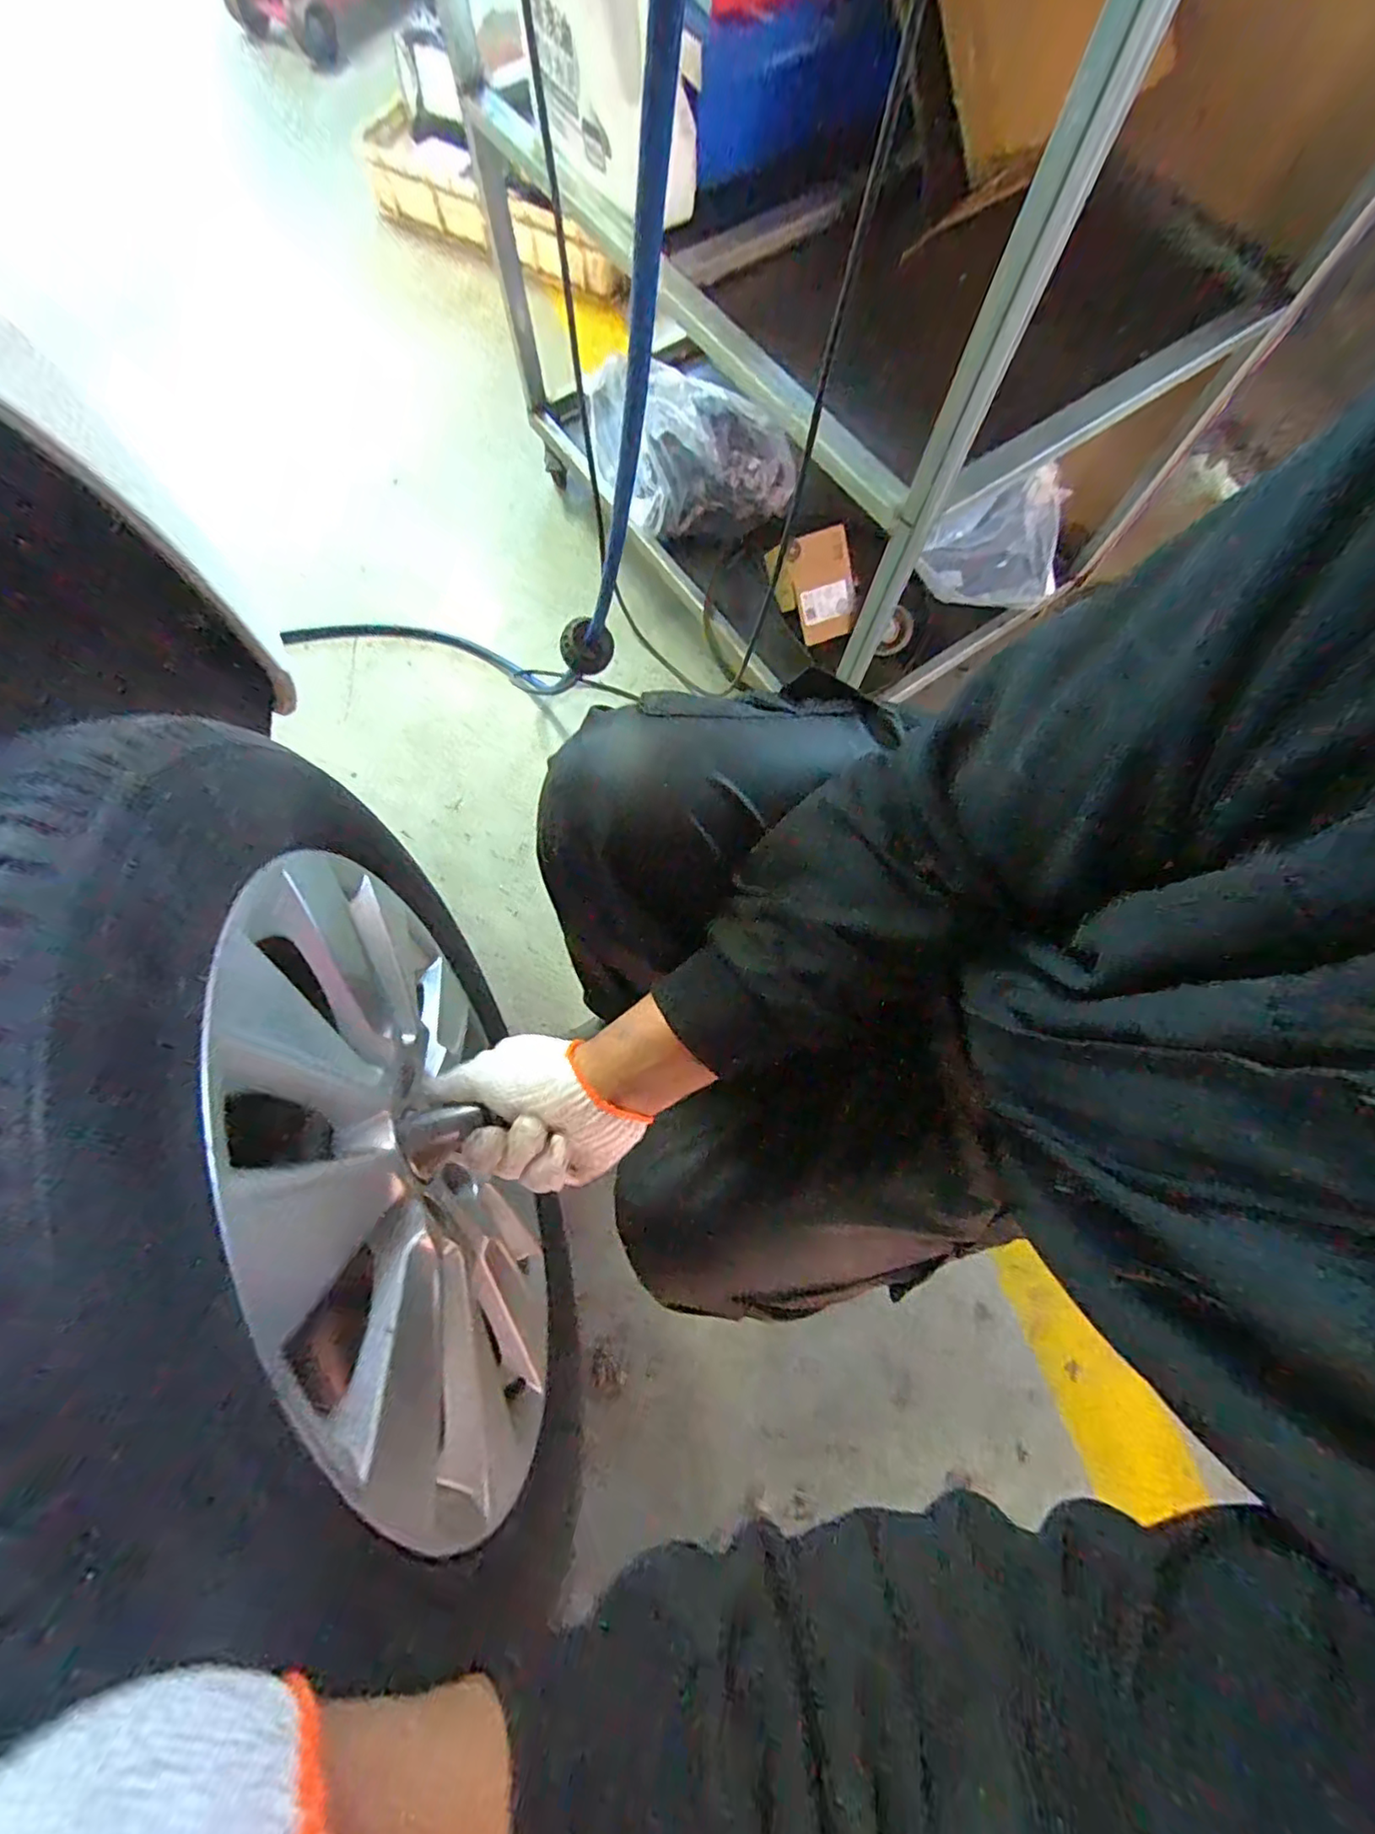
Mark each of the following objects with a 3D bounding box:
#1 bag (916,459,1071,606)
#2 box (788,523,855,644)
[{"bbox_3d":[0.463,-0.551,0.910,0.204,0.197,0.046,5,75,1],"label":"bag"},{"bbox_3d":[0.204,-0.489,0.910,0.083,0.146,0.024,-18,40,7],"label":"box"}]

